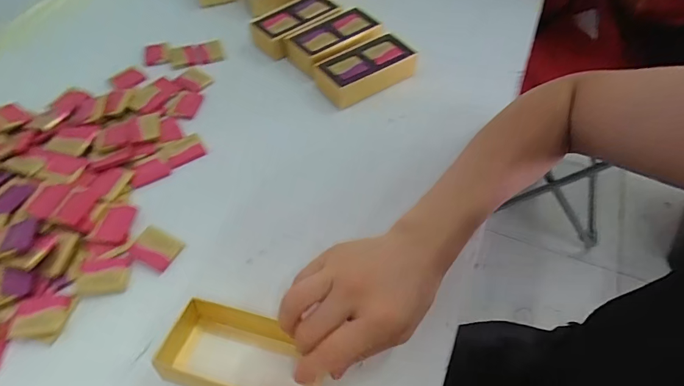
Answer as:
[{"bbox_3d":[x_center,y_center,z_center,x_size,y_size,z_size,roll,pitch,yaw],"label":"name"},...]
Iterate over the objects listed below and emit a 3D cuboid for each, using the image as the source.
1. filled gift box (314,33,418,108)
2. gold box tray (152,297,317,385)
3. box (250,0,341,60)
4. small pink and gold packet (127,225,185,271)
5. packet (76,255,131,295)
[{"bbox_3d":[0.028,-0.147,0.484,0.114,0.029,0.061,-26,60,-17],"label":"filled gift box"},{"bbox_3d":[-0.072,0.123,0.302,0.112,0.032,0.058,13,57,8],"label":"gold box tray"},{"bbox_3d":[-0.062,-0.225,0.538,0.112,0.032,0.061,-33,62,-21],"label":"box"},{"bbox_3d":[-0.169,0.049,0.365,0.039,0.005,0.032,19,58,12],"label":"small pink and gold packet"},{"bbox_3d":[-0.207,0.070,0.349,0.042,0.004,0.033,-6,56,-4],"label":"packet"}]

